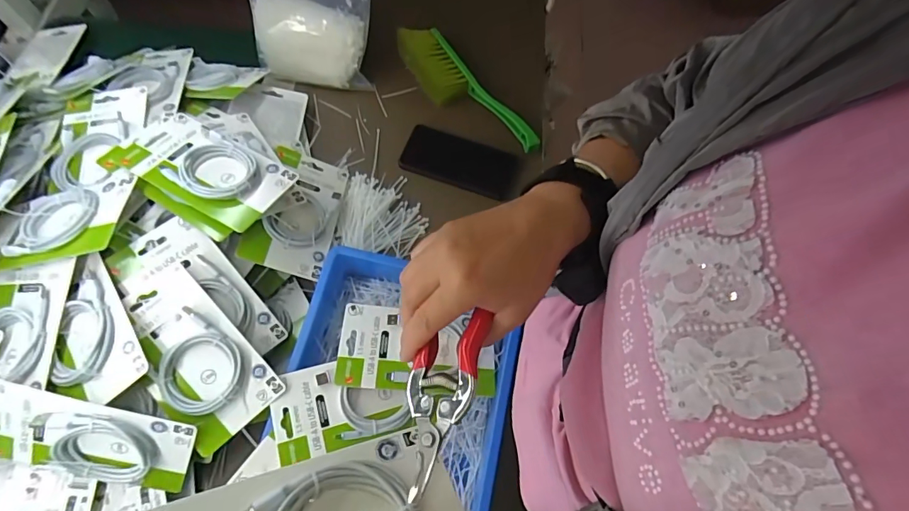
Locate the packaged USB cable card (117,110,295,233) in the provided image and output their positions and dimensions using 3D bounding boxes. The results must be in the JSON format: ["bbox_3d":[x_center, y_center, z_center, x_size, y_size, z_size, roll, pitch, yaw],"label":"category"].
[{"bbox_3d":[-0.286,-0.112,0.520,0.192,0.022,0.113,27,59,8],"label":"packaged USB cable card"}]

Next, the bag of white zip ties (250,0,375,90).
[{"bbox_3d":[-0.205,-0.338,0.650,0.184,0.190,0.085,-5,65,-2],"label":"bag of white zip ties"}]

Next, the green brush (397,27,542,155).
[{"bbox_3d":[0.014,-0.254,0.691,0.083,0.051,0.279,-35,73,-15],"label":"green brush"}]

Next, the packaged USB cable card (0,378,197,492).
[{"bbox_3d":[-0.348,0.178,0.421,0.179,0.098,0.022,21,21,-12],"label":"packaged USB cable card"}]

